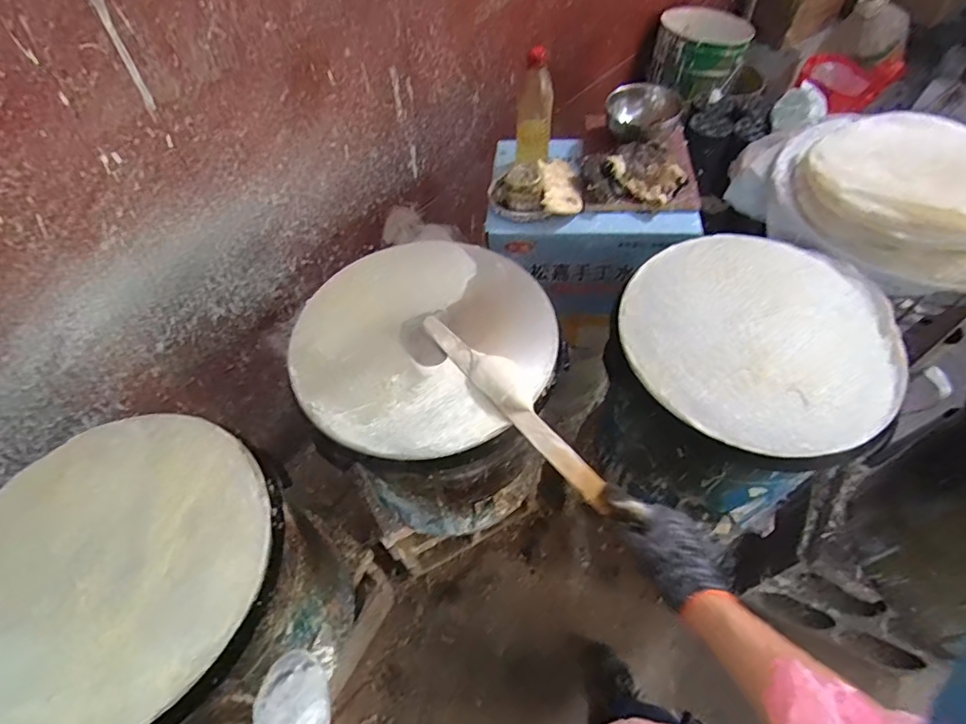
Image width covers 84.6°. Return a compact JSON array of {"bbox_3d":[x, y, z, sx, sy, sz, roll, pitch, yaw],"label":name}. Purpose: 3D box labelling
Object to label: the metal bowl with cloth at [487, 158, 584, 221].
[{"bbox_3d":[0.105,-0.326,0.990,0.166,0.078,0.156,0,56,0],"label":"metal bowl with cloth"}]

